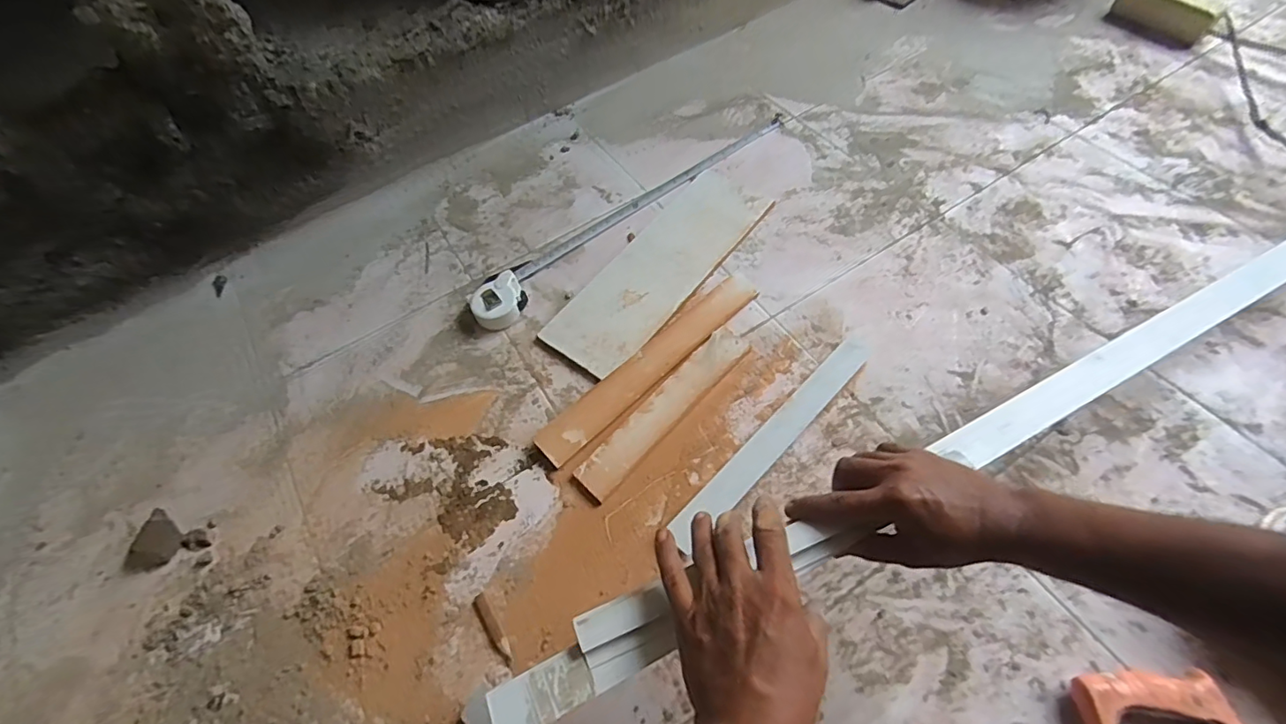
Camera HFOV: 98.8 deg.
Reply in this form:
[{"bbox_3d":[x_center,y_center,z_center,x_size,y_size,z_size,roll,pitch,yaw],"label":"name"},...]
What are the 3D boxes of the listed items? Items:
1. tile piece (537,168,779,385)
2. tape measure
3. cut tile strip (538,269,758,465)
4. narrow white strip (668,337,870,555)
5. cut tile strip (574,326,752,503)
[{"bbox_3d":[0.026,-0.137,0.775,0.130,0.008,0.382,33,67,22],"label":"tile piece"},{"bbox_3d":[-0.008,-0.244,0.835,0.600,0.028,0.067,-40,64,-18],"label":"tape measure"},{"bbox_3d":[0.013,-0.002,0.692,0.346,0.011,0.050,-41,64,-19],"label":"cut tile strip"},{"bbox_3d":[0.154,0.081,0.631,0.038,0.010,0.329,39,69,24],"label":"narrow white strip"},{"bbox_3d":[0.028,0.053,0.662,0.050,0.009,0.266,38,68,23],"label":"cut tile strip"}]

